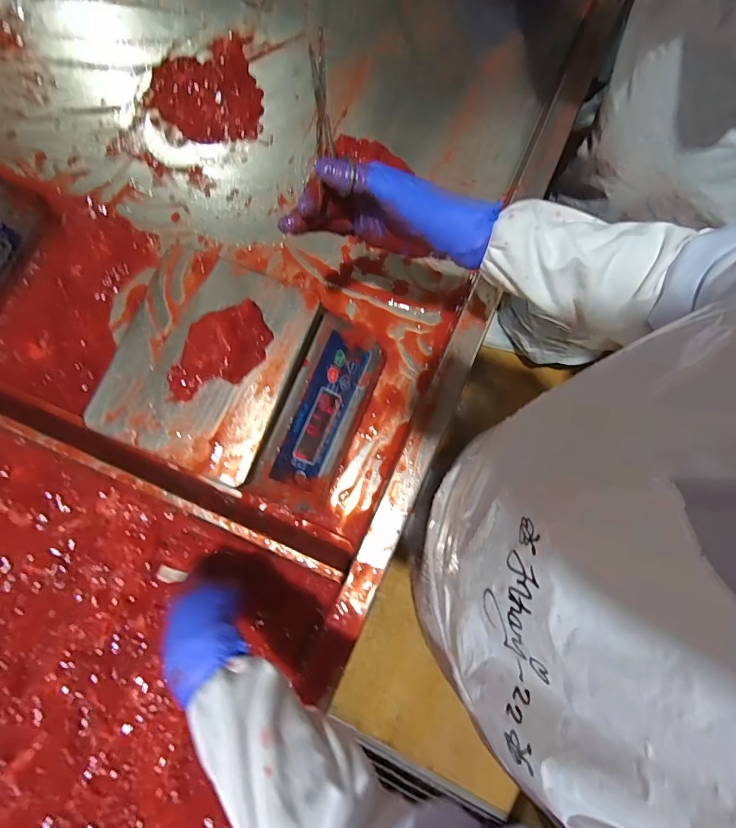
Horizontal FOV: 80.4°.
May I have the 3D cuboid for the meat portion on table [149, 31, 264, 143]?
[{"bbox_3d":[-0.250,-0.497,0.667,0.164,0.015,0.186,-6,80,-1],"label":"meat portion on table"}]

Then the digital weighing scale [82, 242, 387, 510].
[{"bbox_3d":[-0.141,-0.036,0.510,0.261,0.129,0.226,22,81,4],"label":"digital weighing scale"}]

